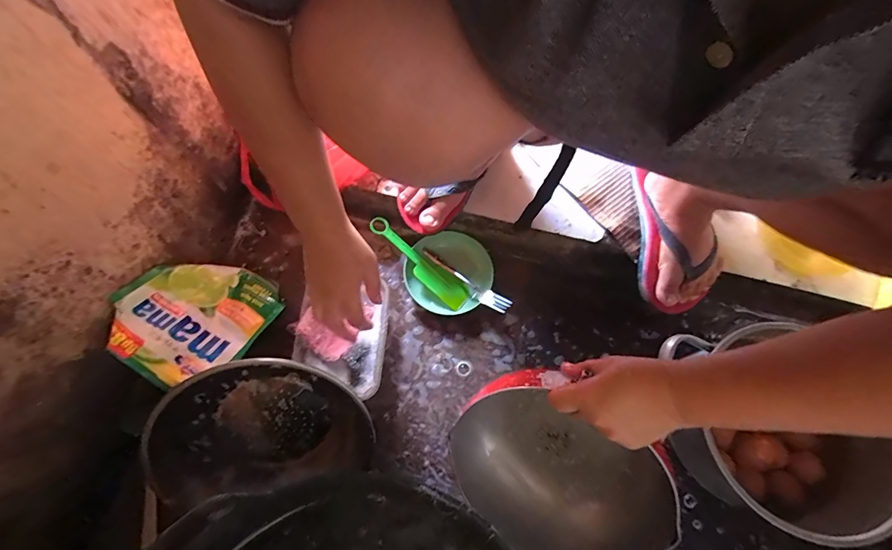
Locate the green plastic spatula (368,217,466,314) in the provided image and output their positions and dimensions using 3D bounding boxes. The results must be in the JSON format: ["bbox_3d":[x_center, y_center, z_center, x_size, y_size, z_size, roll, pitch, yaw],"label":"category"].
[{"bbox_3d":[-0.041,-0.022,0.603,0.190,0.014,0.045,43,73,-4],"label":"green plastic spatula"}]

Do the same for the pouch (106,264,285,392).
[{"bbox_3d":[-0.316,0.045,0.495,0.146,0.038,0.182,44,40,-15],"label":"pouch"}]

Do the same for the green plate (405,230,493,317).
[{"bbox_3d":[0.004,-0.005,0.613,0.130,0.030,0.131,1,70,-3],"label":"green plate"}]

